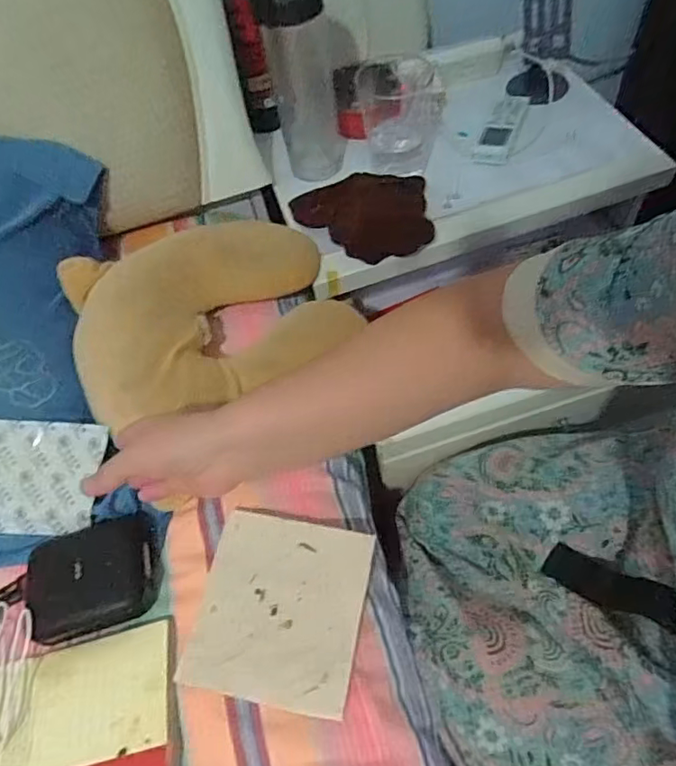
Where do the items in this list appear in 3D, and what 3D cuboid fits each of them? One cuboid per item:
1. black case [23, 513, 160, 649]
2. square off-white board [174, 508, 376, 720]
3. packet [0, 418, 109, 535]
[{"bbox_3d":[-0.206,0.158,0.460,0.103,0.024,0.088,-21,57,-5],"label":"black case"},{"bbox_3d":[-0.046,0.177,0.446,0.128,0.010,0.139,6,58,12],"label":"square off-white board"},{"bbox_3d":[-0.273,0.084,0.491,0.127,0.006,0.099,2,87,0],"label":"packet"}]

